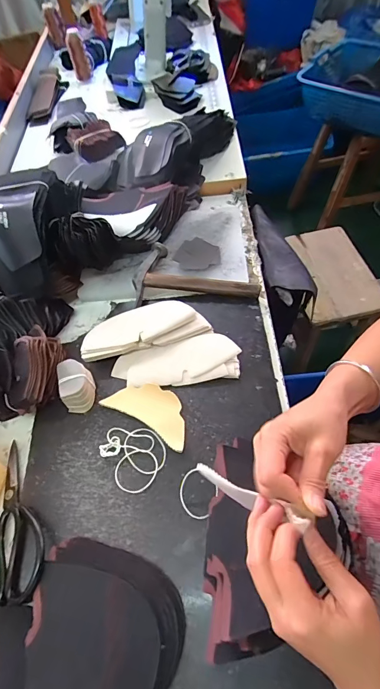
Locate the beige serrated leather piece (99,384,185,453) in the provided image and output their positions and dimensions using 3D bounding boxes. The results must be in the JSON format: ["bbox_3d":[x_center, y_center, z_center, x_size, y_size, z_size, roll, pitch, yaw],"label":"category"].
[{"bbox_3d":[-0.052,0.088,0.498,0.127,0.004,0.061,27,65,18],"label":"beige serrated leather piece"}]

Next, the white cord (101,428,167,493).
[{"bbox_3d":[-0.072,0.142,0.472,0.074,0.004,0.093,-29,59,-13],"label":"white cord"}]

